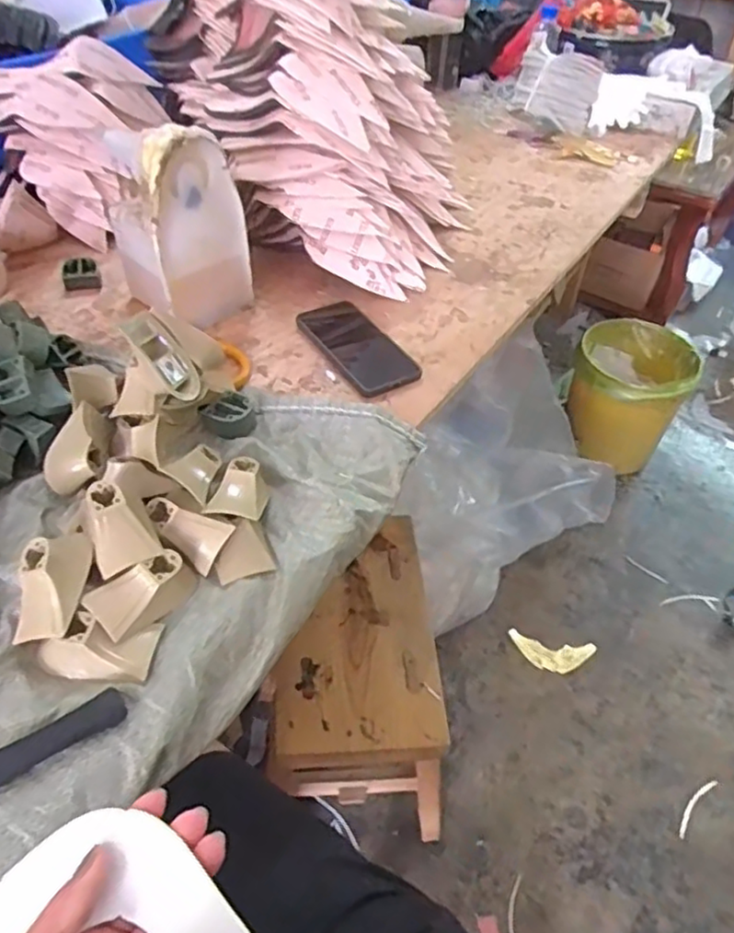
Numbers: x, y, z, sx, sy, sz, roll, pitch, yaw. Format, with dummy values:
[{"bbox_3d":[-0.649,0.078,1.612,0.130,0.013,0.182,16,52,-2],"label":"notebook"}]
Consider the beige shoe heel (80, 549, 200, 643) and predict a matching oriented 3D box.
[{"bbox_3d":[-0.168,0.095,0.490,0.041,0.040,0.077,33,54,26],"label":"beige shoe heel"}]

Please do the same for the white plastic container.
[{"bbox_3d":[-0.214,-0.278,0.741,0.120,0.203,0.119,-28,54,-26],"label":"white plastic container"}]

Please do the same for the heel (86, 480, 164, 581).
[{"bbox_3d":[-0.188,0.044,0.493,0.044,0.035,0.065,-21,51,-21],"label":"heel"}]

